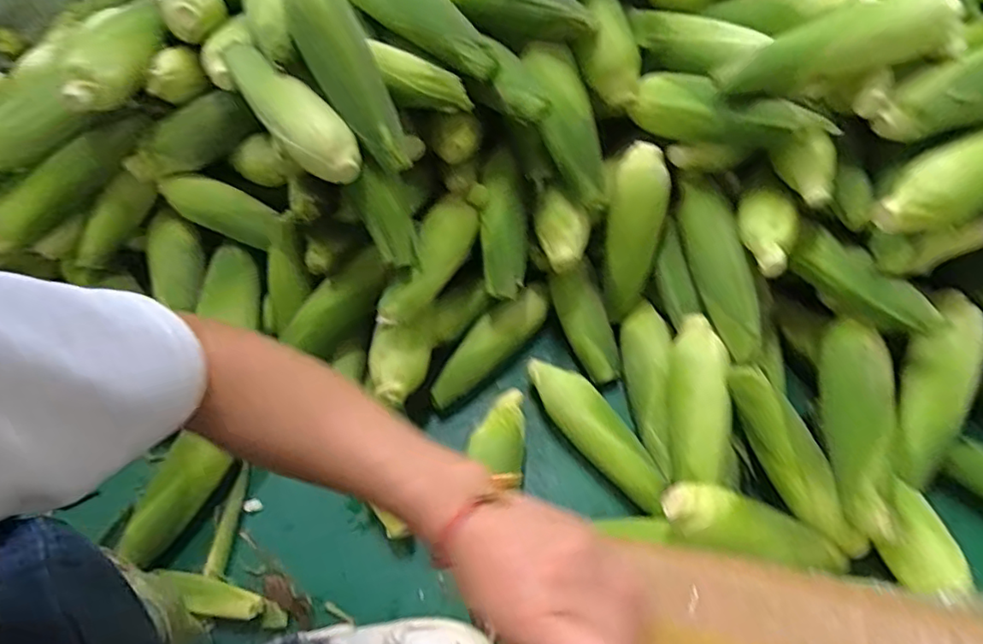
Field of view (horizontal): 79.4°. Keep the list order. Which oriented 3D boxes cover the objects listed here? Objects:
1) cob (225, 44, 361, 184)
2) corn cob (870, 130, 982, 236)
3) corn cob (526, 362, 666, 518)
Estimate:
[{"bbox_3d":[-0.220,-0.230,0.632,0.064,0.053,0.225,-35,62,-17],"label":"cob"},{"bbox_3d":[0.489,-0.153,0.574,0.243,0.061,0.060,-27,59,3],"label":"corn cob"},{"bbox_3d":[0.123,0.127,0.700,0.051,0.048,0.217,-34,61,-16],"label":"corn cob"}]

